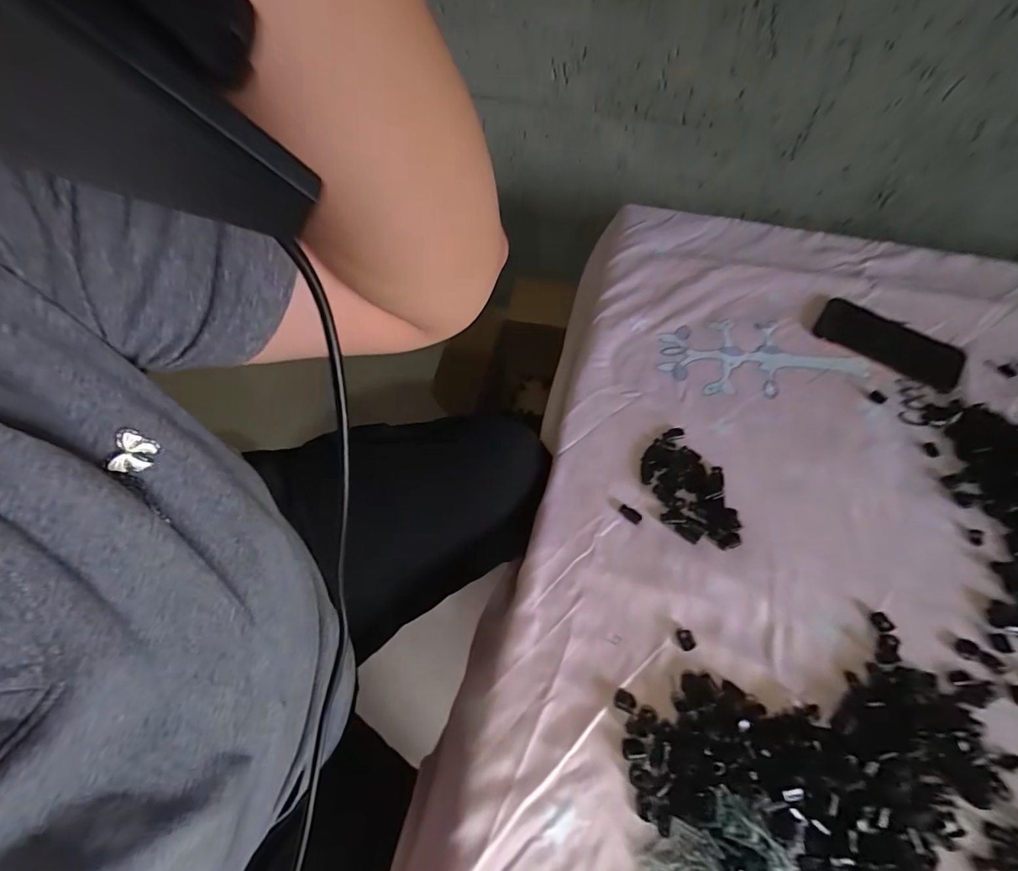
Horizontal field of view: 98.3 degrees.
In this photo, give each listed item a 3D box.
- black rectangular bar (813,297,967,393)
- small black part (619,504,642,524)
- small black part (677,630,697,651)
[{"bbox_3d":[0.441,-0.109,0.512,0.150,0.008,0.082,34,66,19],"label":"black rectangular bar"},{"bbox_3d":[0.113,0.072,0.407,0.021,0.004,0.011,37,67,20],"label":"small black part"},{"bbox_3d":[0.142,0.163,0.352,0.012,0.004,0.016,-7,60,-3],"label":"small black part"}]

